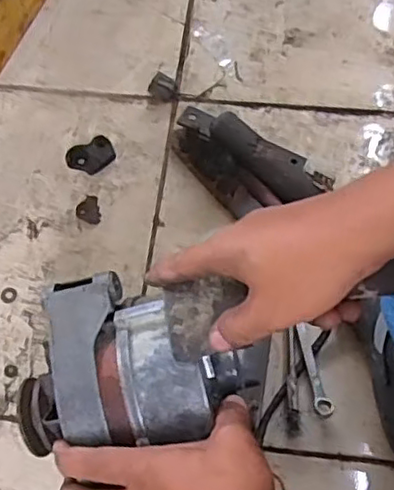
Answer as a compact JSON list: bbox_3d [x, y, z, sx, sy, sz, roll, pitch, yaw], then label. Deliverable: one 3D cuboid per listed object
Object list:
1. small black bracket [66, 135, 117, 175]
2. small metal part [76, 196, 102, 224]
[{"bbox_3d":[-0.127,-0.106,0.766,0.057,0.011,0.041,-30,83,-11],"label":"small black bracket"},{"bbox_3d":[-0.126,-0.040,0.736,0.027,0.004,0.035,-16,66,-7],"label":"small metal part"}]

